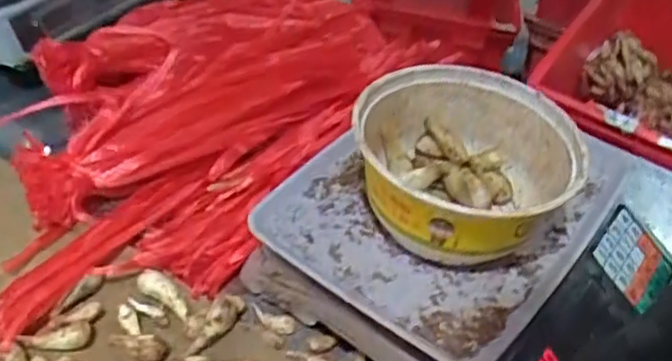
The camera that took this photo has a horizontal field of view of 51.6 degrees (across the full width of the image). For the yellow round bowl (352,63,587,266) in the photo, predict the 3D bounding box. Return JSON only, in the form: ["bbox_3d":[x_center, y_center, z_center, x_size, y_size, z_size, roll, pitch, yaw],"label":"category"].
[{"bbox_3d":[0.094,-0.009,0.529,0.148,0.088,0.149,3,43,-3],"label":"yellow round bowl"}]

